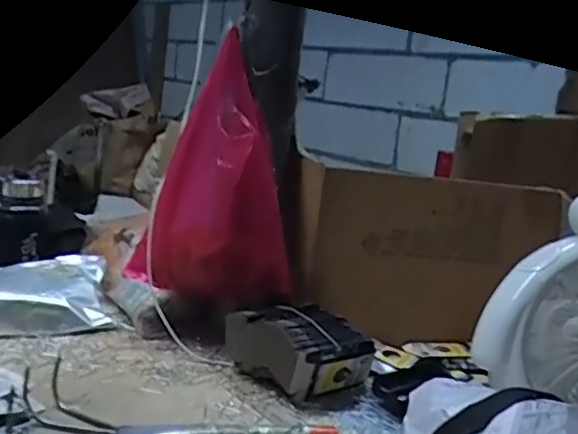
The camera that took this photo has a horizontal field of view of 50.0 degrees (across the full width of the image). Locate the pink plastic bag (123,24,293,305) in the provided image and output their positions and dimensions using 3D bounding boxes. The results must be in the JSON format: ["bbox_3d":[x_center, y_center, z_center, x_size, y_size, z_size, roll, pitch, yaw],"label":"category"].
[{"bbox_3d":[-0.086,-0.043,0.792,0.199,0.296,0.085,7,12,-1],"label":"pink plastic bag"}]

